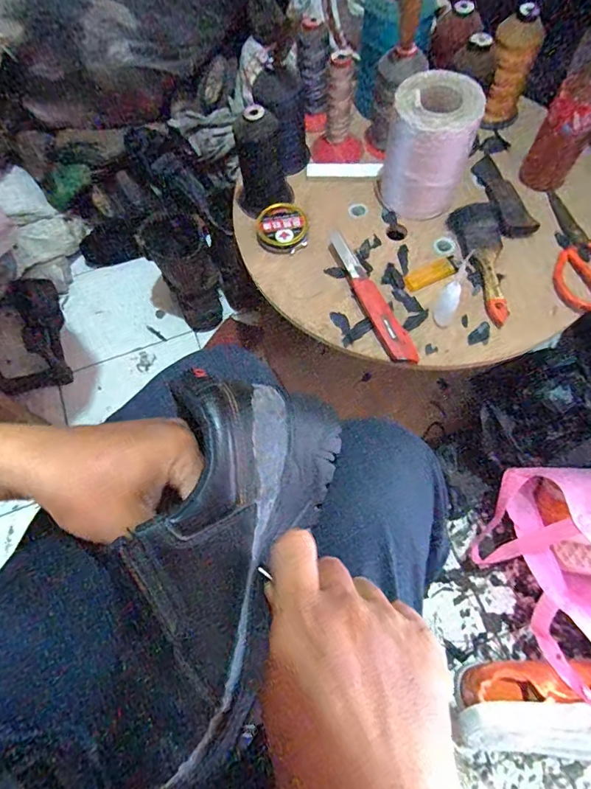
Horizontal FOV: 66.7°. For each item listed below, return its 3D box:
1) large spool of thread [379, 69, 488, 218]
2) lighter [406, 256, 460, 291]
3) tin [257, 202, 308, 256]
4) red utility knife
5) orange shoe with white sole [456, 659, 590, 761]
[{"bbox_3d":[0.167,-0.312,0.581,0.101,0.146,0.088,4,67,4],"label":"large spool of thread"},{"bbox_3d":[0.182,-0.161,0.599,0.076,0.007,0.028,-24,68,-8],"label":"lighter"},{"bbox_3d":[-0.018,-0.232,0.627,0.068,0.021,0.069,-1,67,2],"label":"tin"},{"bbox_3d":[0.093,-0.132,0.582,0.034,0.020,0.222,-23,68,-7],"label":"red utility knife"},{"bbox_3d":[0.353,0.461,0.659,0.243,0.101,0.124,0,67,3],"label":"orange shoe with white sole"}]

